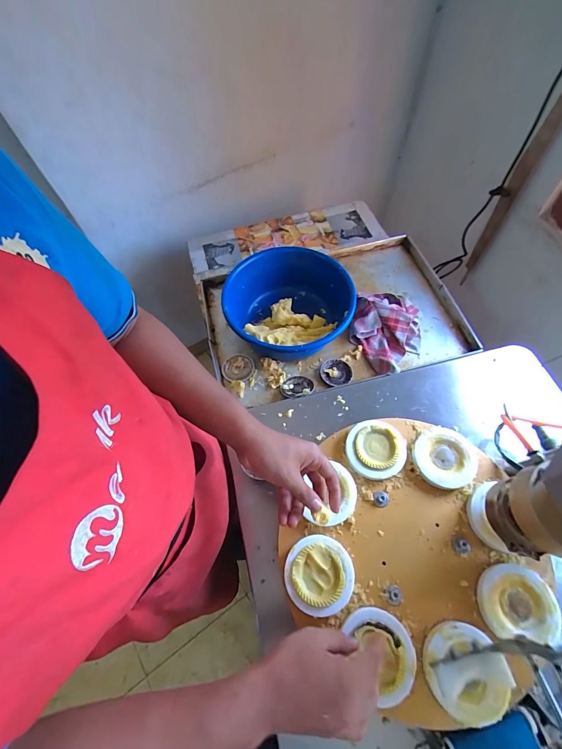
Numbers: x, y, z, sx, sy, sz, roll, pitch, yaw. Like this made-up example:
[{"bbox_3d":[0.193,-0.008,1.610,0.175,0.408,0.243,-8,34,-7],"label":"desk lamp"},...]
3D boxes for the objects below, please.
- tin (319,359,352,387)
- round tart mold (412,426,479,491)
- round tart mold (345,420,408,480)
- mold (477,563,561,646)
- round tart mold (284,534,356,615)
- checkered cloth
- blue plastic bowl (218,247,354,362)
[{"bbox_3d":[0.131,-0.003,0.759,0.074,0.012,0.068,-2,62,3],"label":"tin"},{"bbox_3d":[0.279,0.142,0.546,0.103,0.014,0.099,-2,62,3],"label":"round tart mold"},{"bbox_3d":[0.163,0.126,0.554,0.096,0.018,0.098,-2,62,3],"label":"round tart mold"},{"bbox_3d":[0.331,0.317,0.451,0.097,0.016,0.086,6,62,7],"label":"mold"},{"bbox_3d":[0.056,0.293,0.476,0.095,0.024,0.098,-2,62,3],"label":"round tart mold"},{"bbox_3d":[0.259,-0.109,0.788,0.167,0.054,0.250,11,63,10],"label":"checkered cloth"},{"bbox_3d":[0.020,-0.153,0.777,0.284,0.121,0.274,-2,62,3],"label":"blue plastic bowl"}]

